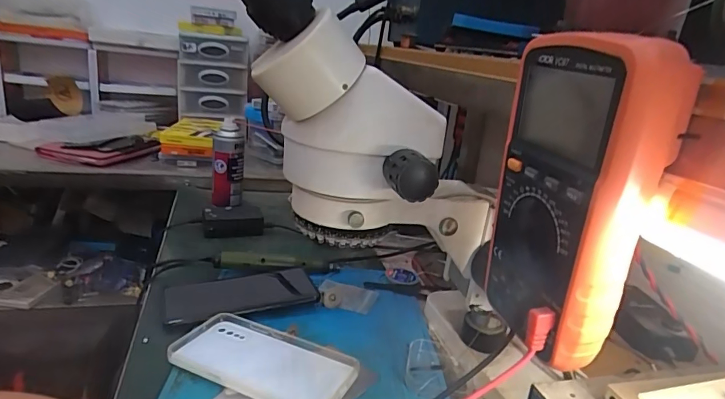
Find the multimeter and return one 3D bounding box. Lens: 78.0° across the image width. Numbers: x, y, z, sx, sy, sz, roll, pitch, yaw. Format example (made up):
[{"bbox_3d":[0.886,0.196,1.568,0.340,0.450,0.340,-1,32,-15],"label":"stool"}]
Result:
[{"bbox_3d":[0.113,0.000,0.252,0.043,0.167,0.091,0,20,-20],"label":"multimeter"}]

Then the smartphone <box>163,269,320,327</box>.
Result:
[{"bbox_3d":[-0.137,0.109,0.516,0.168,0.011,0.081,-3,21,-27],"label":"smartphone"}]

